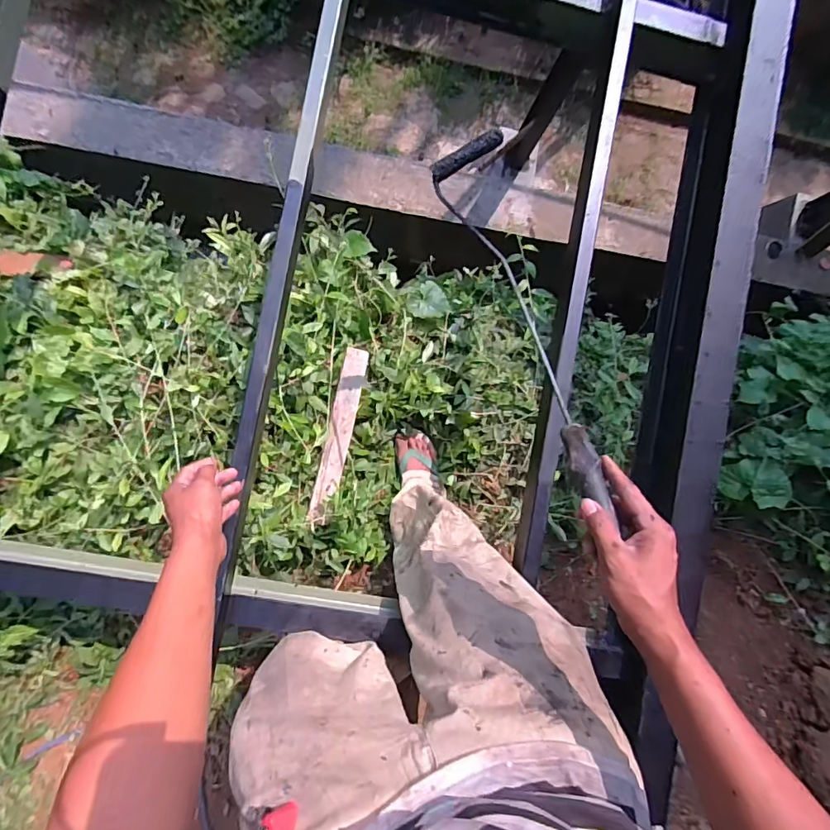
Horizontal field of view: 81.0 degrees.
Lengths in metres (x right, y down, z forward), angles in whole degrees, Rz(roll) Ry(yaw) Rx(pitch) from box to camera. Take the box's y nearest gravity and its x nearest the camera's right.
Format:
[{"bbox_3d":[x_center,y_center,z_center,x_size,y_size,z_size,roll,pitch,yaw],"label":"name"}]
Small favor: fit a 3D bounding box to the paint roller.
[{"bbox_3d":[0.135,-0.142,0.600,0.088,0.062,0.545,-12,66,-7],"label":"paint roller"}]

